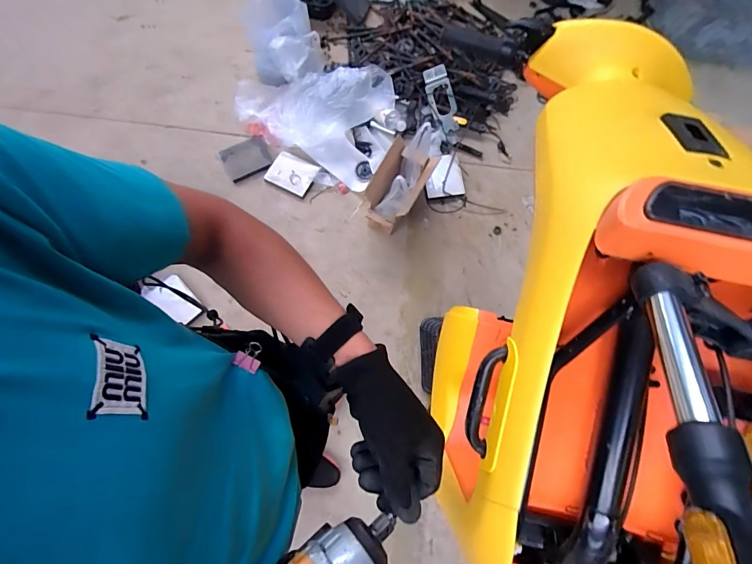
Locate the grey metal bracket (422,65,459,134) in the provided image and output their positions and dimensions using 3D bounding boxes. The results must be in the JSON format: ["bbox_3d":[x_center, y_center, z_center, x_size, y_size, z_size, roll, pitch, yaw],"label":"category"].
[{"bbox_3d":[0.278,-0.757,1.623,0.117,0.038,0.263,-21,104,-4],"label":"grey metal bracket"}]

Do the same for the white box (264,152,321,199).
[{"bbox_3d":[-0.336,-0.437,1.570,0.188,0.022,0.144,26,73,6],"label":"white box"}]

